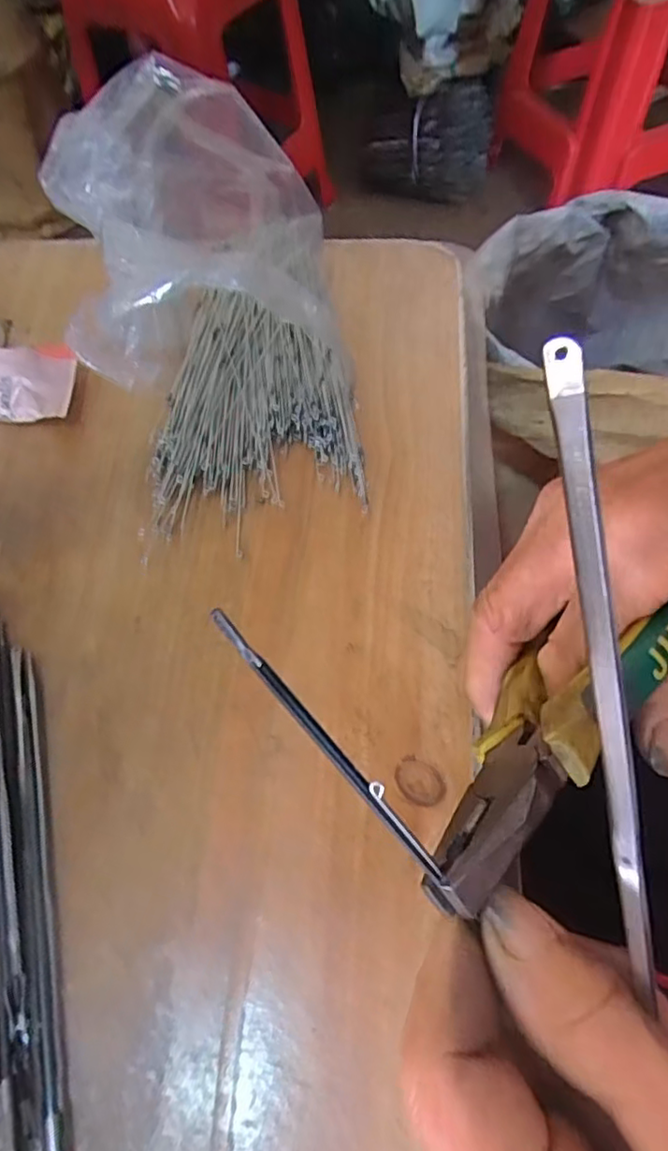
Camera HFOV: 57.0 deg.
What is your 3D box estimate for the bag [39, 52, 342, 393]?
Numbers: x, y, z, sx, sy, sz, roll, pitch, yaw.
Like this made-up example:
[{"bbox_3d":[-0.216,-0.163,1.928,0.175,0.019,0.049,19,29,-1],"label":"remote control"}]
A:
[{"bbox_3d":[-0.075,-0.178,0.330,0.140,0.096,0.143,-11,63,-3],"label":"bag"}]

